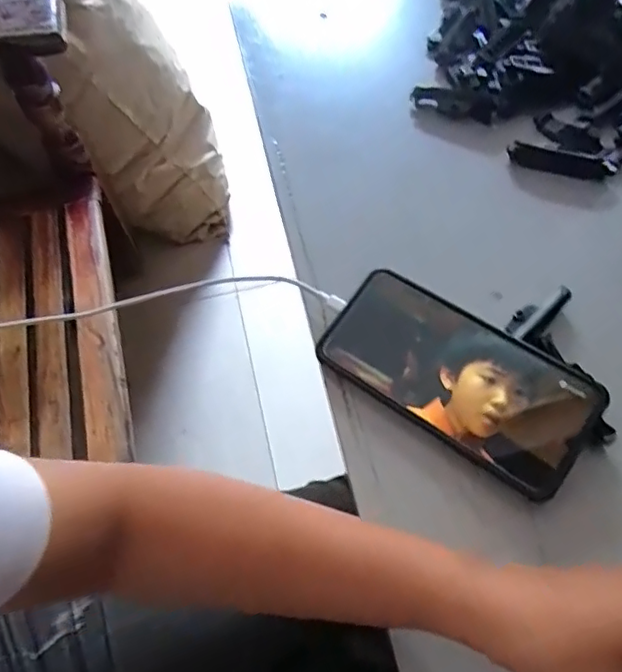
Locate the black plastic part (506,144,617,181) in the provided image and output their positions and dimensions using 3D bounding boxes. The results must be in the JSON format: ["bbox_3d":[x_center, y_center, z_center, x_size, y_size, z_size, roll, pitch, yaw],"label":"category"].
[{"bbox_3d":[0.202,-0.140,0.477,0.082,0.008,0.019,15,62,11],"label":"black plastic part"}]

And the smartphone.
[{"bbox_3d":[0.091,0.025,0.373,0.165,0.015,0.078,33,80,21],"label":"smartphone"}]

